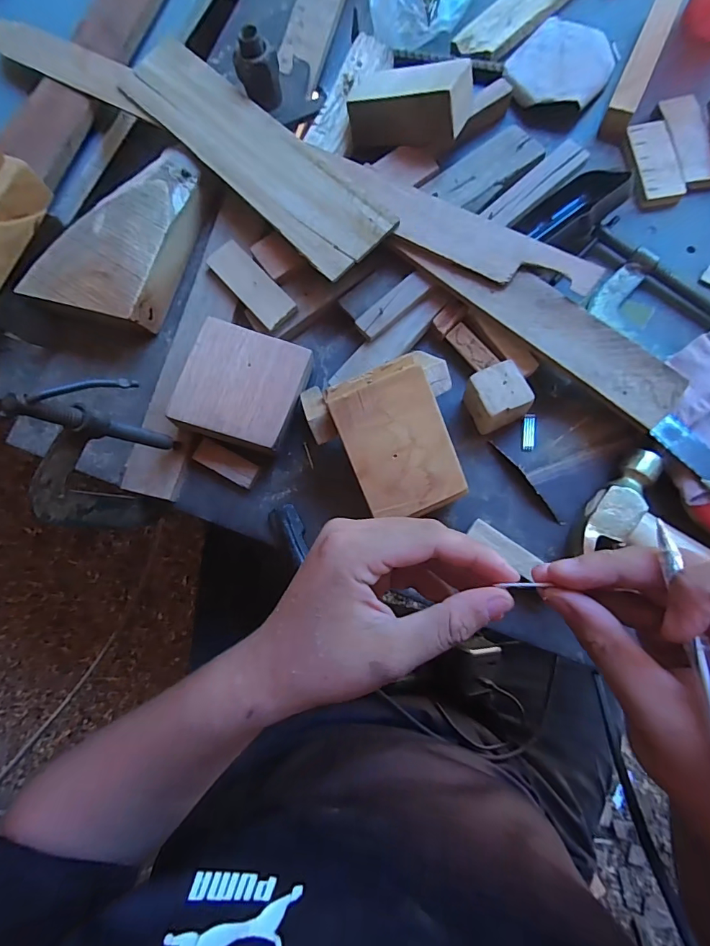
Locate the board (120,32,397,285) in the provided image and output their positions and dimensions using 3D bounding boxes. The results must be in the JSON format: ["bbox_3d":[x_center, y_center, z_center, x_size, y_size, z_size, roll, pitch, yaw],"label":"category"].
[{"bbox_3d":[-0.095,-0.288,0.390,0.073,0.005,0.313,-43,75,-4],"label":"board"}]

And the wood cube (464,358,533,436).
[{"bbox_3d":[0.109,-0.058,0.344,0.041,0.039,0.041,-21,80,-1],"label":"wood cube"}]

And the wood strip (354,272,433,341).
[{"bbox_3d":[0.030,-0.138,0.363,0.068,0.004,0.021,-41,81,-4],"label":"wood strip"}]

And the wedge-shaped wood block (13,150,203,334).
[{"bbox_3d":[-0.210,-0.214,0.399,0.111,0.040,0.179,16,82,5],"label":"wedge-shaped wood block"}]

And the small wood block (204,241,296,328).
[{"bbox_3d":[-0.092,-0.165,0.386,0.033,0.012,0.097,-42,81,-4],"label":"small wood block"}]

